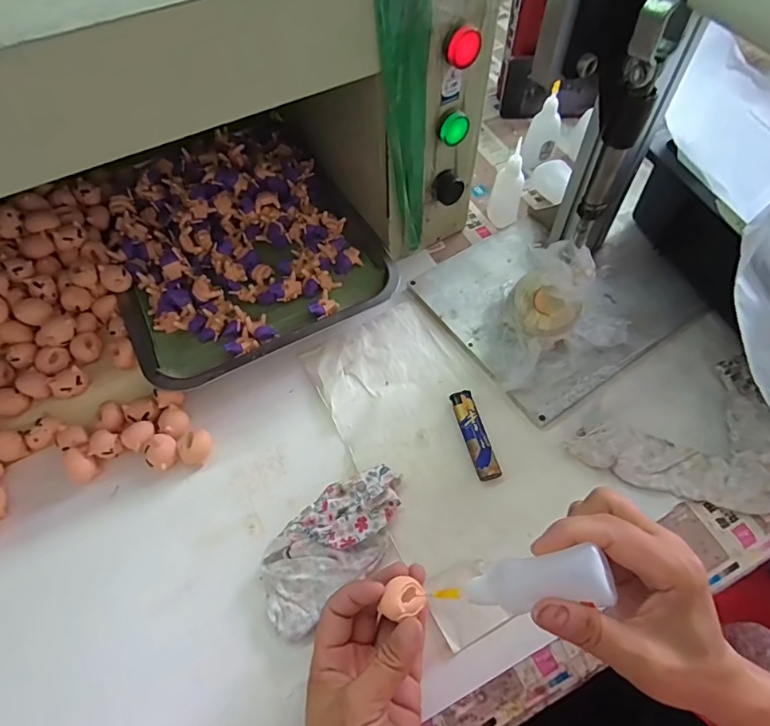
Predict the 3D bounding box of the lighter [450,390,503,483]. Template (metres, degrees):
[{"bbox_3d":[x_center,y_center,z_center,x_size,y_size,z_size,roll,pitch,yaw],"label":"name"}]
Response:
[{"bbox_3d":[0.078,0.063,0.422,0.020,0.014,0.081,-13,60,-8],"label":"lighter"}]

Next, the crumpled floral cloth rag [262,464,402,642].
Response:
[{"bbox_3d":[-0.040,0.140,0.378,0.067,0.025,0.137,37,65,20],"label":"crumpled floral cloth rag"}]

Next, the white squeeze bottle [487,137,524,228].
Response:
[{"bbox_3d":[0.136,-0.192,0.526,0.027,0.088,0.033,-1,59,-1],"label":"white squeeze bottle"}]

